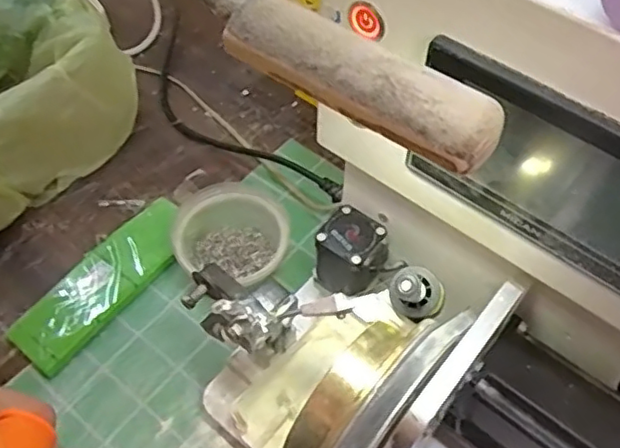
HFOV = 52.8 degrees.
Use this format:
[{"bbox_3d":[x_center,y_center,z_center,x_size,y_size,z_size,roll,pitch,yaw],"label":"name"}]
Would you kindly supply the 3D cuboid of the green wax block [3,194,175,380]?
[{"bbox_3d":[-0.178,0.049,0.550,0.062,0.022,0.175,35,62,20],"label":"green wax block"}]

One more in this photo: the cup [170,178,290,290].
[{"bbox_3d":[-0.070,0.014,0.547,0.094,0.052,0.089,0,56,-1],"label":"cup"}]

